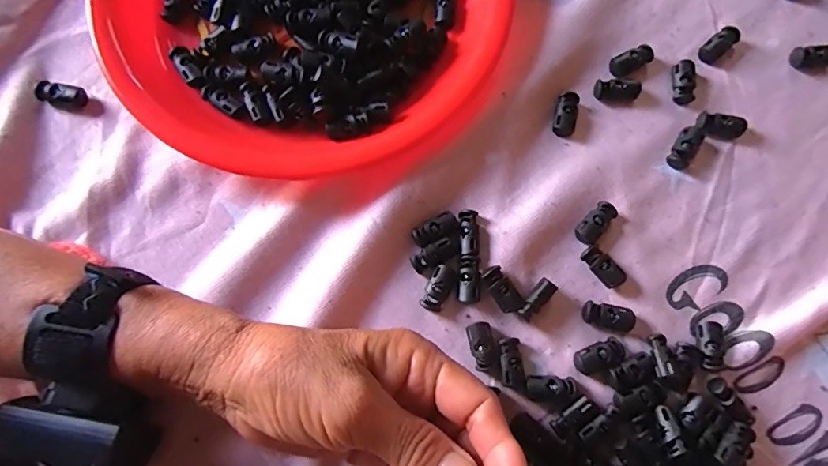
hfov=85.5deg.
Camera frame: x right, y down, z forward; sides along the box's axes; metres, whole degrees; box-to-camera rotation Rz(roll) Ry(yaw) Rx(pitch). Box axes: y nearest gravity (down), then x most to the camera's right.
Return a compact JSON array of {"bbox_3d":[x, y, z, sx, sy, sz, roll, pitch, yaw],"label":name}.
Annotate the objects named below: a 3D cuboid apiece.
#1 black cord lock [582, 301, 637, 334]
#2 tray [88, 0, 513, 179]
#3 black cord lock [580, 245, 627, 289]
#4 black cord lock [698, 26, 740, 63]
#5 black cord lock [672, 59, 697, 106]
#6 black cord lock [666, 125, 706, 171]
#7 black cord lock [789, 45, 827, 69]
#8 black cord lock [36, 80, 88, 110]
[{"bbox_3d":[0.114,0.049,0.262,0.028,0.006,0.014,15,80,3],"label":"black cord lock"},{"bbox_3d":[-0.070,-0.162,0.288,0.255,0.023,0.256,-28,81,-5],"label":"tray"},{"bbox_3d":[0.114,0.020,0.267,0.014,0.007,0.027,-37,82,-7],"label":"black cord lock"},{"bbox_3d":[0.204,-0.126,0.300,0.029,0.007,0.014,-41,82,-7],"label":"black cord lock"},{"bbox_3d":[0.177,-0.098,0.294,0.015,0.008,0.028,3,79,0],"label":"black cord lock"},{"bbox_3d":[0.173,-0.054,0.285,0.014,0.008,0.030,29,80,5],"label":"black cord lock"},{"bbox_3d":[0.270,-0.119,0.302,0.029,0.008,0.014,0,79,0],"label":"black cord lock"},{"bbox_3d":[-0.221,-0.087,0.281,0.026,0.009,0.016,16,80,3],"label":"black cord lock"}]

